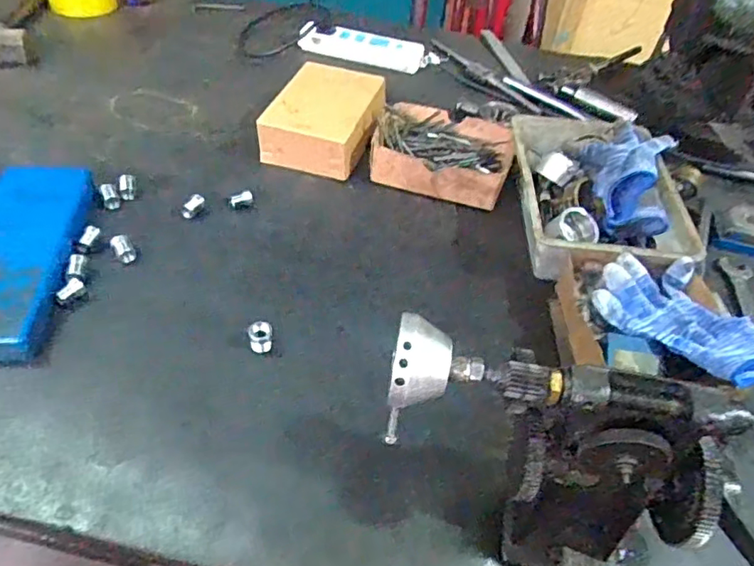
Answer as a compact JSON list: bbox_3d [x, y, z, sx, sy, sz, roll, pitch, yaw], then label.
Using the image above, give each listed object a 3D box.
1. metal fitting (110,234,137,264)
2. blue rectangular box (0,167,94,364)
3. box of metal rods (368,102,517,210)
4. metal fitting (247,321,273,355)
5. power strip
[{"bbox_3d":[-0.255,-0.035,0.564,0.018,0.012,0.029,-27,54,-29],"label":"metal fitting"},{"bbox_3d":[-0.343,-0.028,0.537,0.091,0.035,0.243,-1,46,-8],"label":"blue rectangular box"},{"bbox_3d":[0.084,-0.166,0.714,0.168,0.056,0.145,17,46,9],"label":"box of metal rods"},{"bbox_3d":[-0.104,0.049,0.503,0.020,0.025,0.016,-2,46,-10],"label":"metal fitting"},{"bbox_3d":[-0.025,-0.389,0.919,0.201,0.033,0.053,14,46,6],"label":"power strip"}]

